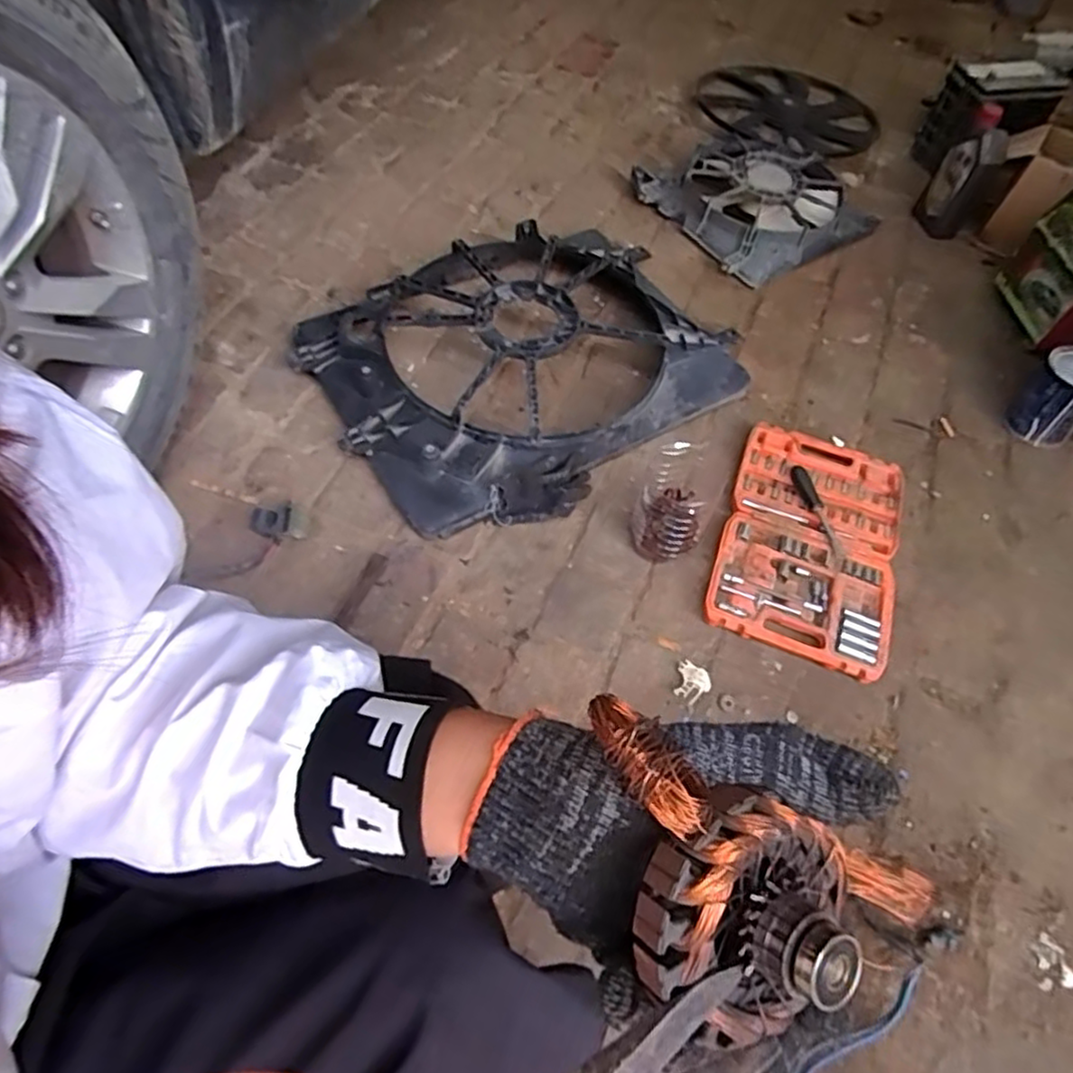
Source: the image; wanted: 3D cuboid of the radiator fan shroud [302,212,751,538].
[{"bbox_3d":[-0.016,-0.319,1.152,0.680,0.103,0.548,-35,67,-22],"label":"radiator fan shroud"}]

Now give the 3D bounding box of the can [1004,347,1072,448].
[{"bbox_3d":[0.864,-0.229,1.142,0.099,0.141,0.104,2,59,-3],"label":"can"}]

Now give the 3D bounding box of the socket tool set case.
[{"bbox_3d":[0.408,0.005,1.023,0.249,0.028,0.387,20,60,7],"label":"socket tool set case"}]

